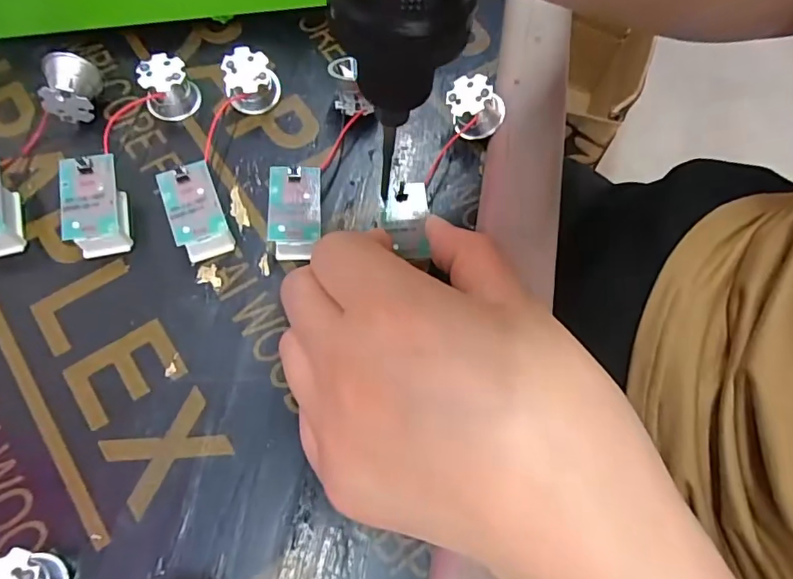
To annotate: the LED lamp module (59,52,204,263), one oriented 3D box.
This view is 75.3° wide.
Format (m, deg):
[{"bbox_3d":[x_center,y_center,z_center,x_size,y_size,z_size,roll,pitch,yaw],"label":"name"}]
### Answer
[{"bbox_3d":[-0.108,-0.056,0.206,0.027,0.020,0.087,11,68,1],"label":"LED lamp module"}]

